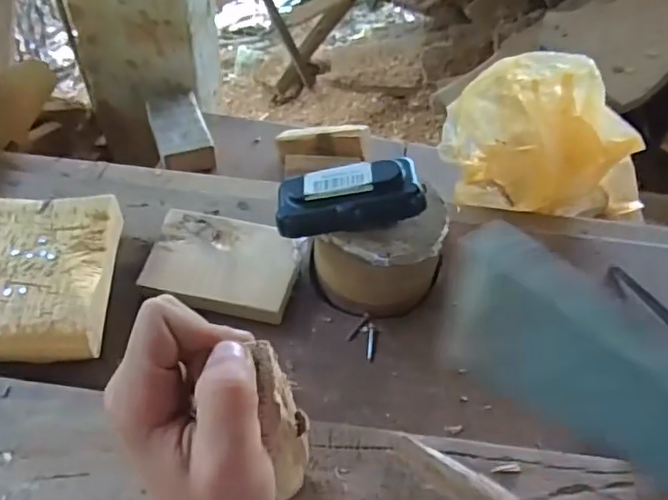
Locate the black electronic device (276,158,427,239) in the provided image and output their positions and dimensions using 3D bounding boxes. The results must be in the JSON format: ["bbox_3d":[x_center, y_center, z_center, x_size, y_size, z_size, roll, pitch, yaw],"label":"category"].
[{"bbox_3d":[0.011,-0.038,0.414,0.105,0.029,0.043,-9,51,5],"label":"black electronic device"}]

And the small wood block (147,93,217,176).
[{"bbox_3d":[-0.189,-0.145,0.703,0.065,0.030,0.121,-11,53,-15],"label":"small wood block"}]

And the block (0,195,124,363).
[{"bbox_3d":[-0.223,0.019,0.426,0.115,0.027,0.133,2,51,-5],"label":"block"}]

